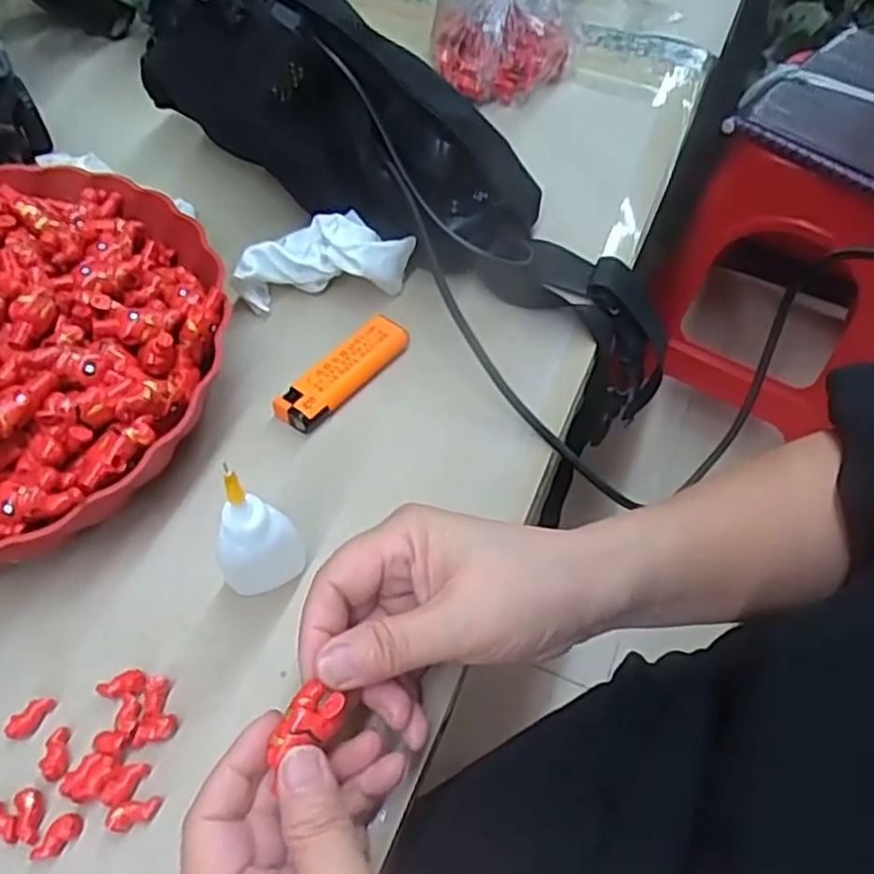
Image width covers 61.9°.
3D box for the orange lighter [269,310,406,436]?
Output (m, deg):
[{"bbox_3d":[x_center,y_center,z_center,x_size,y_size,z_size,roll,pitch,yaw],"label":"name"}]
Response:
[{"bbox_3d":[-0.048,-0.034,0.375,0.026,0.009,0.079,34,61,17],"label":"orange lighter"}]

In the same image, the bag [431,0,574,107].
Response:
[{"bbox_3d":[0.050,-0.313,0.526,0.102,0.075,0.130,5,56,3],"label":"bag"}]

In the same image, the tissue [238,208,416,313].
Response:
[{"bbox_3d":[-0.061,-0.099,0.404,0.089,0.032,0.044,8,57,2],"label":"tissue"}]

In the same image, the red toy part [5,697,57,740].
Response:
[{"bbox_3d":[-0.159,0.110,0.286,0.009,0.007,0.019,29,60,14],"label":"red toy part"}]

